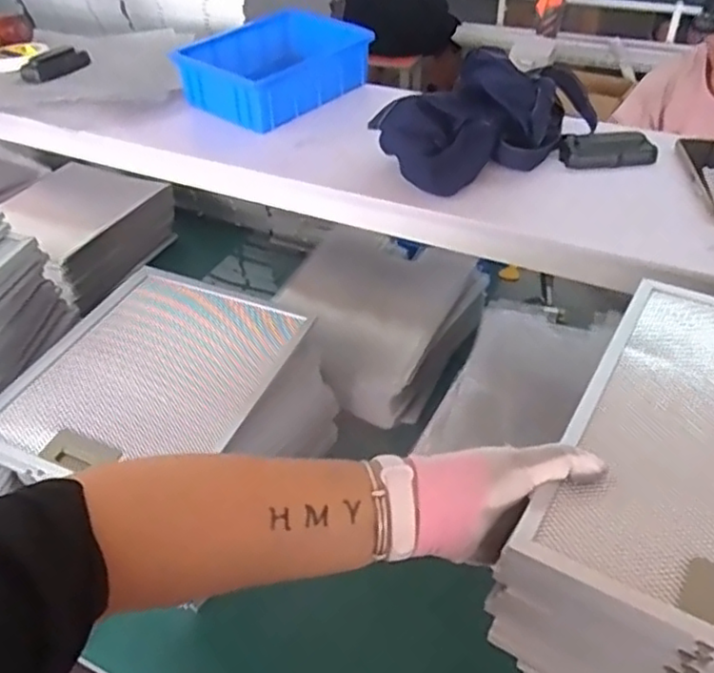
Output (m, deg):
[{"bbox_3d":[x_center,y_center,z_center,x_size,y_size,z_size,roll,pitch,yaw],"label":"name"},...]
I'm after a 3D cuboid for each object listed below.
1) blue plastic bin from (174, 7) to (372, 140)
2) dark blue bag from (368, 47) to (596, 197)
[{"bbox_3d":[-0.120,-0.390,0.952,0.247,0.086,0.183,-30,49,-27],"label":"blue plastic bin"},{"bbox_3d":[0.156,-0.265,0.787,0.284,0.106,0.115,-20,45,-19],"label":"dark blue bag"}]

